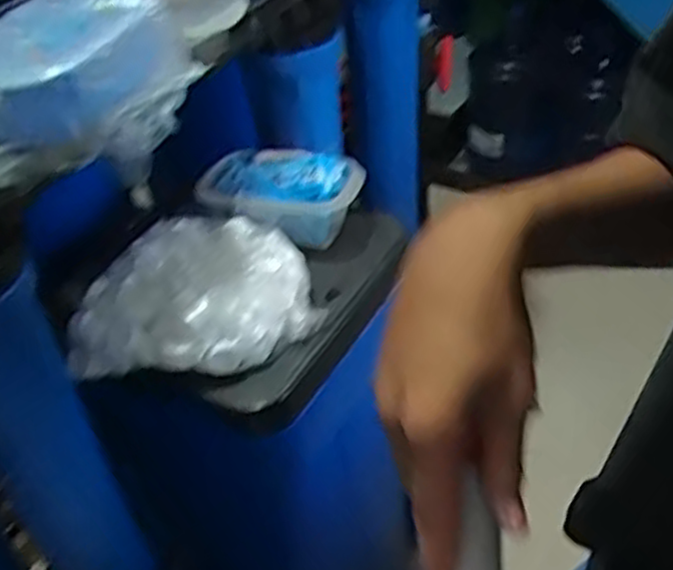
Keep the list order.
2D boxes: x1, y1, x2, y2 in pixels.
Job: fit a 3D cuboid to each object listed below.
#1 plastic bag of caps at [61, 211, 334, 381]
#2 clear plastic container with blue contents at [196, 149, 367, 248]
[{"bbox_3d":[-0.132,0.011,0.799,0.211,0.066,0.220,13,44,21],"label":"plastic bag of caps"},{"bbox_3d":[-0.061,-0.108,0.916,0.181,0.074,0.114,7,43,15],"label":"clear plastic container with blue contents"}]

